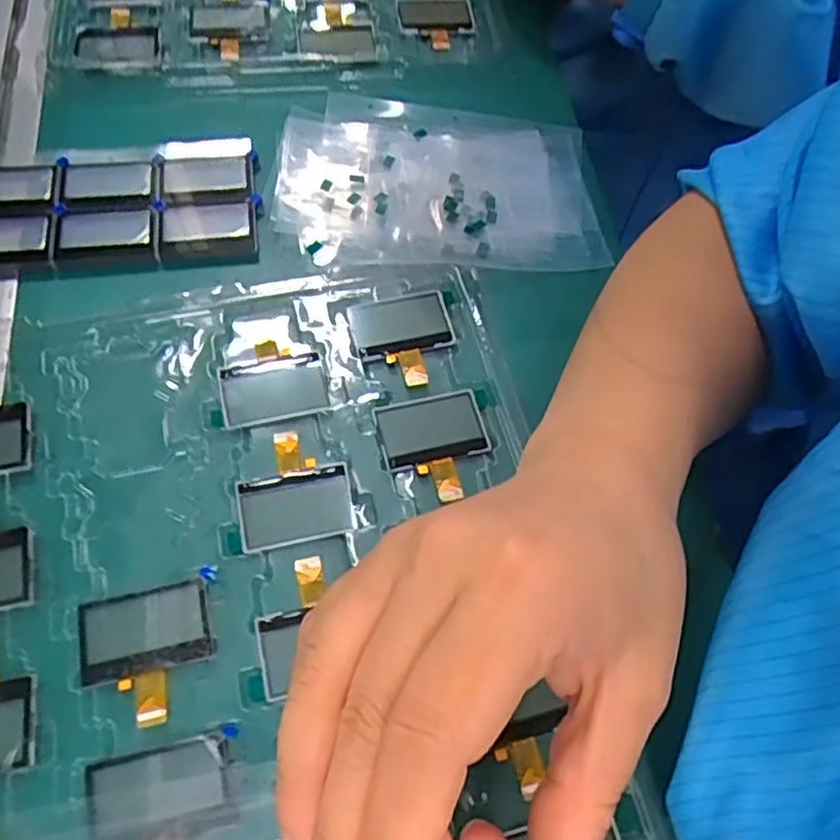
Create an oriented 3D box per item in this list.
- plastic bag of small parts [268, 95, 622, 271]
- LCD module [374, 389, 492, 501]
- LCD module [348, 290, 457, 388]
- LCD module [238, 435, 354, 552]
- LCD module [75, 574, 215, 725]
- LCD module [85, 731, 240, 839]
[{"bbox_3d":[0.012,-0.124,0.363,0.170,0.007,0.106,6,66,-4],"label":"plastic bag of small parts"},{"bbox_3d":[0.007,0.011,0.298,0.045,0.005,0.046,-11,64,-9],"label":"LCD module"},{"bbox_3d":[-0.007,-0.038,0.319,0.045,0.007,0.049,-10,64,-9],"label":"LCD module"},{"bbox_3d":[-0.052,0.027,0.285,0.045,0.004,0.047,-10,64,-8],"label":"LCD module"},{"bbox_3d":[-0.100,0.085,0.252,0.046,0.004,0.047,-12,65,-9],"label":"LCD module"},{"bbox_3d":[-0.085,0.134,0.228,0.045,0.004,0.048,-13,65,-10],"label":"LCD module"}]

